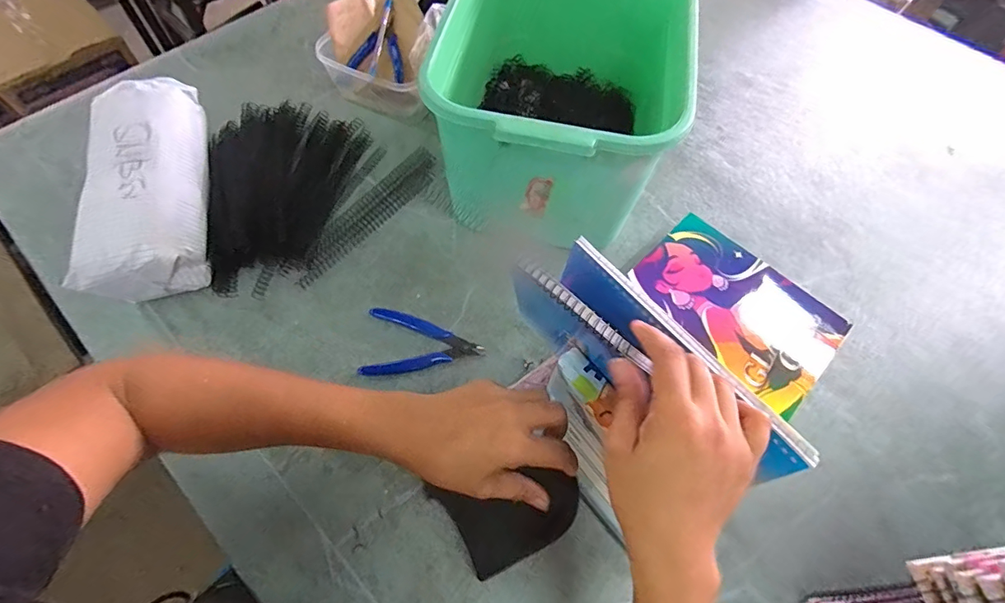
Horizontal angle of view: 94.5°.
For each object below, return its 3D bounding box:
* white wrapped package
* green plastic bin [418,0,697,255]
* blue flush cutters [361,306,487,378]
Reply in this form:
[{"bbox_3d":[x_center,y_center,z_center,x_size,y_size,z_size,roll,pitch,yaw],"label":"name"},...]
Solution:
[{"bbox_3d":[-0.382,-0.134,0.504,0.117,0.071,0.263,-15,64,-11],"label":"white wrapped package"},{"bbox_3d":[0.060,-0.233,0.527,0.227,0.195,0.325,11,62,2],"label":"green plastic bin"},{"bbox_3d":[-0.081,0.040,0.477,0.117,0.005,0.071,0,62,-4],"label":"blue flush cutters"}]

